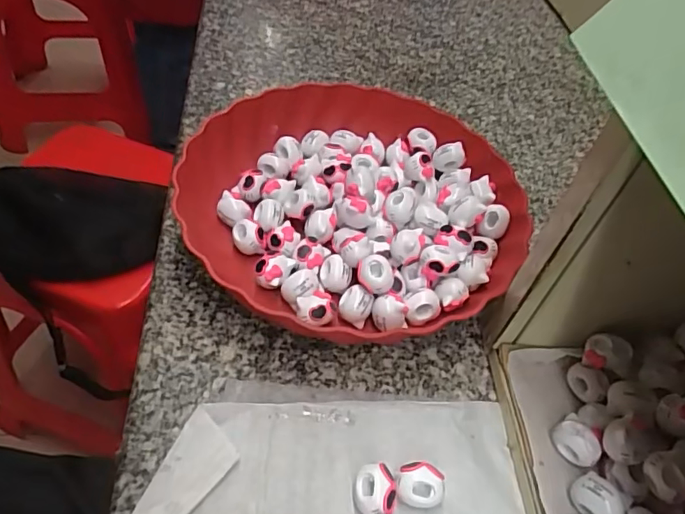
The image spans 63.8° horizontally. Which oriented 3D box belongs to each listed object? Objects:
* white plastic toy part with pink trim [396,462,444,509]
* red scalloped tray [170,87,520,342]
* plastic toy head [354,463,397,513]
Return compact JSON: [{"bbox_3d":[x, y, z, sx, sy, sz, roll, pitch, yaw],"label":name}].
[{"bbox_3d":[0.041,0.120,0.290,0.025,0.018,0.019,13,49,6],"label":"white plastic toy part with pink trim"},{"bbox_3d":[0.010,-0.041,0.408,0.231,0.046,0.235,-32,59,-29],"label":"red scalloped tray"},{"bbox_3d":[0.017,0.122,0.286,0.021,0.016,0.024,3,49,-3],"label":"plastic toy head"}]

